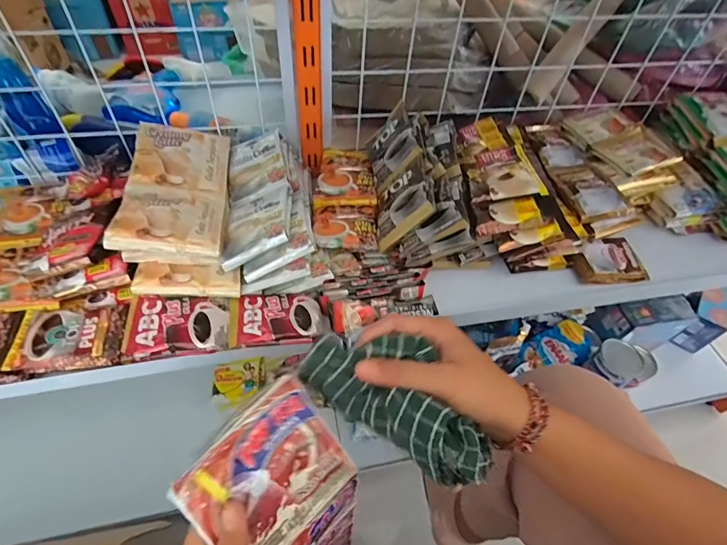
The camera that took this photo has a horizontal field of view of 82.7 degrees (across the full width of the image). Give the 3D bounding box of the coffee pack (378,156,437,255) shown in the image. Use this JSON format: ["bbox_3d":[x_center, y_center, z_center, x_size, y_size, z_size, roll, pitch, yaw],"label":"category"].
[{"bbox_3d":[0.048,-0.085,0.500,0.023,0.080,0.098,25,46,-34],"label":"coffee pack"}]

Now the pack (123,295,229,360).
[{"bbox_3d":[-0.197,0.054,0.444,0.097,0.017,0.070,-5,51,-8],"label":"pack"}]

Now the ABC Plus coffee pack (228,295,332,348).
[{"bbox_3d":[-0.094,0.051,0.464,0.108,0.021,0.070,-4,51,-7],"label":"ABC Plus coffee pack"}]

